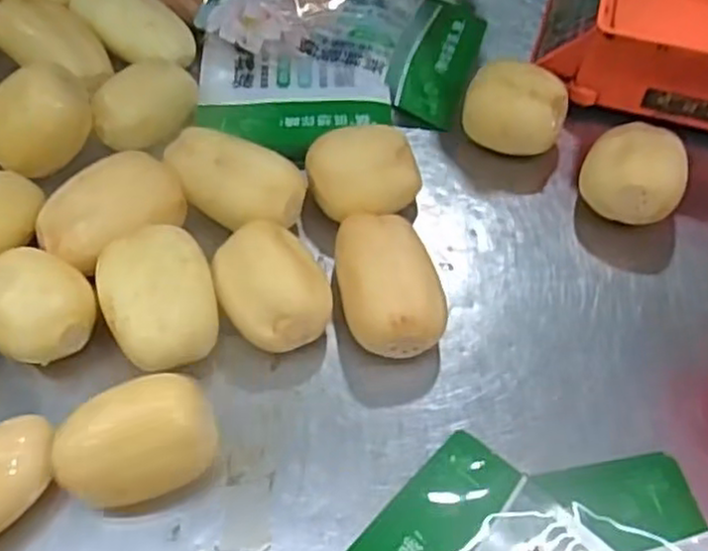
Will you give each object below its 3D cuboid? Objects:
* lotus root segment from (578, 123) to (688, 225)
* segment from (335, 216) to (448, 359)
[{"bbox_3d":[0.262,-0.095,0.693,0.092,0.075,0.106,20,58,11],"label":"lotus root segment"},{"bbox_3d":[0.028,0.007,0.617,0.078,0.073,0.123,-8,57,-7],"label":"segment"}]

